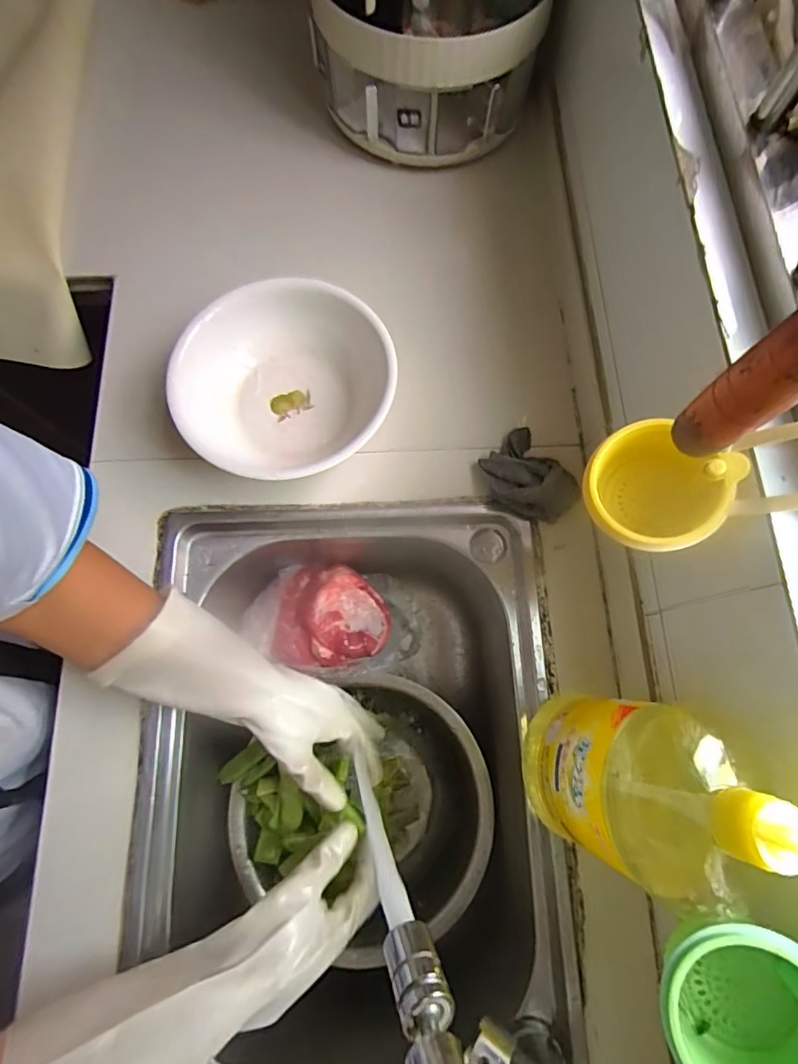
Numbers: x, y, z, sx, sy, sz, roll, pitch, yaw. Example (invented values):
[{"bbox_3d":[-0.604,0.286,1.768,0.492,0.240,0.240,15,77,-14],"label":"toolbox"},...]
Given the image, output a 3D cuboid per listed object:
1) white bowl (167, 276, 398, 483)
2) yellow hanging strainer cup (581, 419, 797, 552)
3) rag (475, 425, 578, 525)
[{"bbox_3d":[-0.116,-0.147,0.530,0.195,0.083,0.215,31,76,8],"label":"white bowl"},{"bbox_3d":[0.212,-0.028,0.324,0.170,0.078,0.083,-3,68,41],"label":"yellow hanging strainer cup"},{"bbox_3d":[0.137,-0.056,0.531,0.087,0.047,0.102,-43,78,-12],"label":"rag"}]

